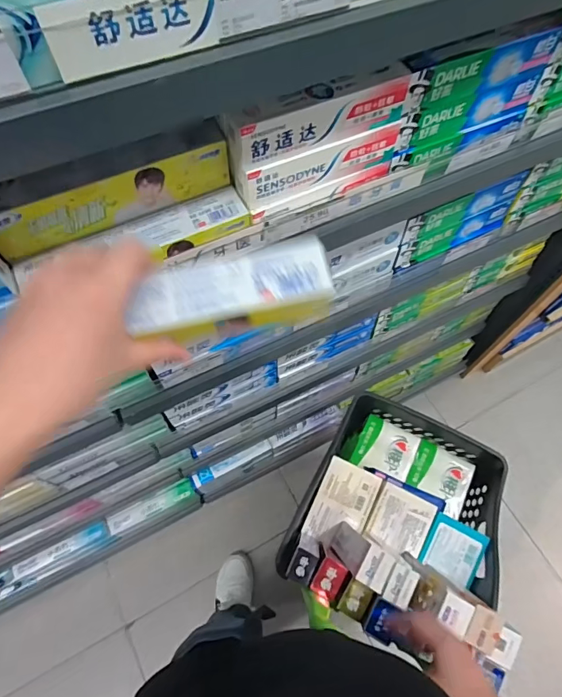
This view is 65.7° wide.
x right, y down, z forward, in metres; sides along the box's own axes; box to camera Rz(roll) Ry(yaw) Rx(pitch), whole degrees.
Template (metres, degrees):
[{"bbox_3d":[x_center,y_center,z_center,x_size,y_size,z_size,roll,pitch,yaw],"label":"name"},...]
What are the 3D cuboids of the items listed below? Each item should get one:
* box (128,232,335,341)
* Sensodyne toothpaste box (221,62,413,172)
[{"bbox_3d":[-0.035,-0.039,0.341,0.146,0.038,0.056,-13,65,-4],"label":"box"},{"bbox_3d":[0.038,-0.225,0.420,0.181,0.052,0.041,-19,65,-10],"label":"Sensodyne toothpaste box"}]

